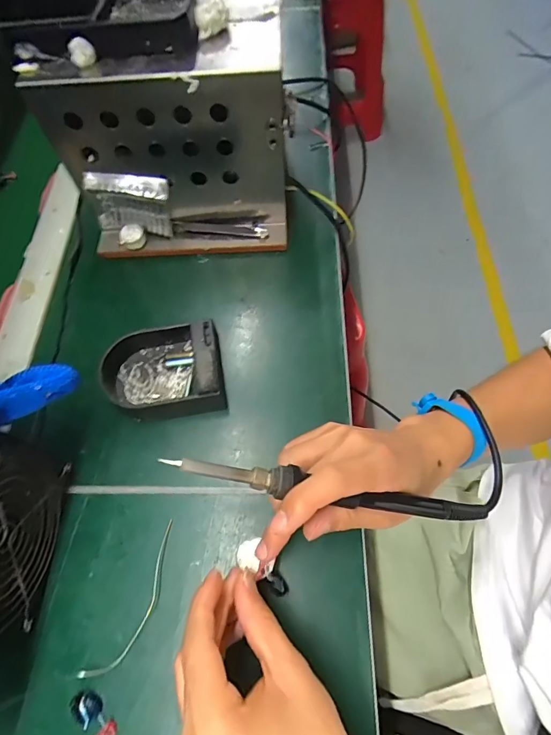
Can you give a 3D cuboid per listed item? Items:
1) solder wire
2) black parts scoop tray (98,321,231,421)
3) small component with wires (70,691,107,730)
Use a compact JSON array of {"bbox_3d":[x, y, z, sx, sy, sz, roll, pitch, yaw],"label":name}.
[{"bbox_3d":[-0.097,0.166,0.290,0.022,0.007,0.109,24,69,14],"label":"solder wire"},{"bbox_3d":[-0.098,0.003,0.352,0.105,0.035,0.081,-11,63,-1],"label":"black parts scoop tray"},{"bbox_3d":[-0.121,0.222,0.262,0.025,0.004,0.016,31,69,18],"label":"small component with wires"}]

